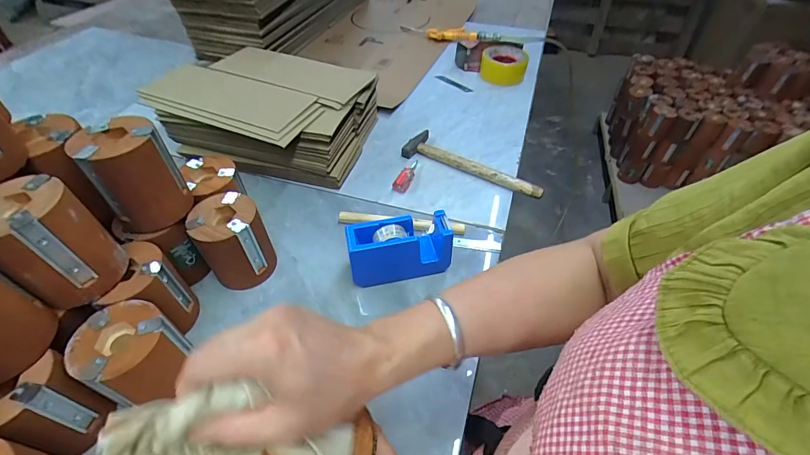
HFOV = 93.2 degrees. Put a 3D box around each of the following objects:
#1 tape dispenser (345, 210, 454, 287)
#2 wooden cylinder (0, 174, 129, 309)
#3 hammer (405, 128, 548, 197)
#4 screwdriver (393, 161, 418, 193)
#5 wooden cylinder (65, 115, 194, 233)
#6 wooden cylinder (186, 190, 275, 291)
[{"bbox_3d":[-0.007,0.026,0.487,0.129,0.071,0.054,-9,47,-9],"label":"tape dispenser"},{"bbox_3d":[-0.320,0.015,0.349,0.068,0.100,0.081,27,52,23],"label":"wooden cylinder"},{"bbox_3d":[0.116,-0.111,0.652,0.243,0.032,0.067,21,50,18],"label":"hammer"},{"bbox_3d":[0.006,-0.087,0.633,0.024,0.020,0.077,21,50,18],"label":"screwdriver"},{"bbox_3d":[-0.284,-0.054,0.409,0.076,0.101,0.071,-31,54,-27],"label":"wooden cylinder"},{"bbox_3d":[-0.210,0.018,0.475,0.078,0.097,0.077,-16,50,-16],"label":"wooden cylinder"}]

